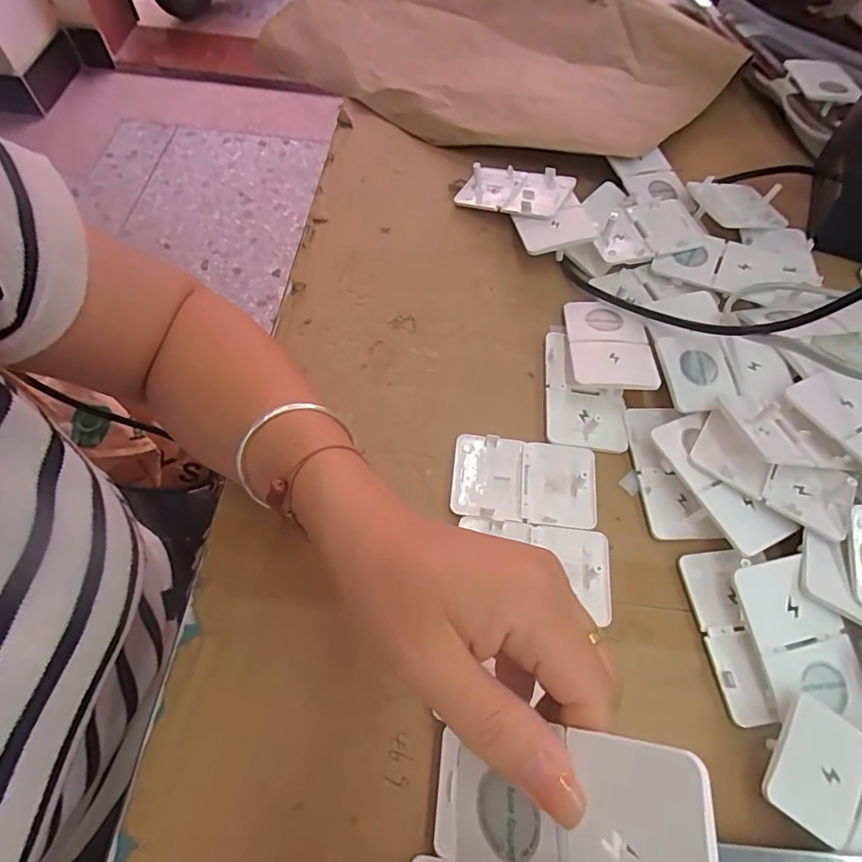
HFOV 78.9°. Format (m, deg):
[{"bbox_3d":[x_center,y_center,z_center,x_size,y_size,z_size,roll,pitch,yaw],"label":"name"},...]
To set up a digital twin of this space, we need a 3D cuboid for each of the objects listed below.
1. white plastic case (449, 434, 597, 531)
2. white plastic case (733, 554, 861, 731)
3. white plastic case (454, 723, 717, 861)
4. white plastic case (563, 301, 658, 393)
[{"bbox_3d":[0.057,0.030,0.320,0.086,0.008,0.051,6,62,3],"label":"white plastic case"},{"bbox_3d":[0.191,0.109,0.270,0.049,0.004,0.084,-12,77,-5],"label":"white plastic case"},{"bbox_3d":[0.039,0.116,0.153,0.004,0.084,0.050,23,61,-37],"label":"white plastic case"},{"bbox_3d":[0.119,-0.059,0.351,0.050,0.004,0.085,0,50,6],"label":"white plastic case"}]

